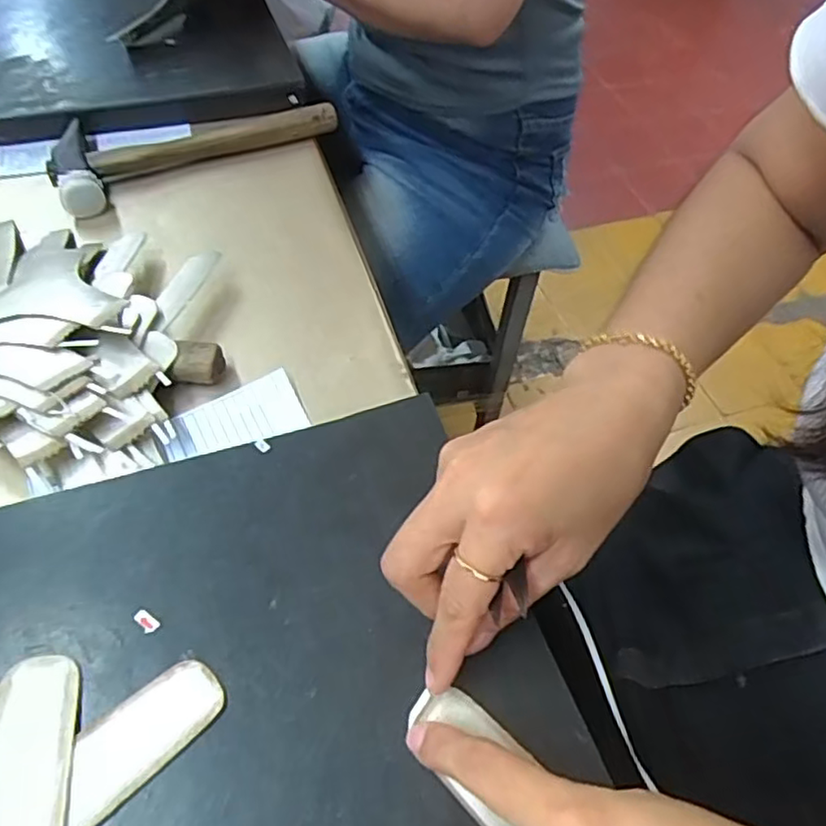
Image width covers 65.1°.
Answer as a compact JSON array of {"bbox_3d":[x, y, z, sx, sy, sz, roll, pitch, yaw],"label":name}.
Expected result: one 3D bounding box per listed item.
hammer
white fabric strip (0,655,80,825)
[{"bbox_3d":[-0.176,-0.218,0.508,0.215,0.026,0.089,-30,62,-22],"label":"hammer"},{"bbox_3d":[-0.145,0.132,0.245,0.031,0.006,0.076,-7,56,-9],"label":"white fabric strip"}]

